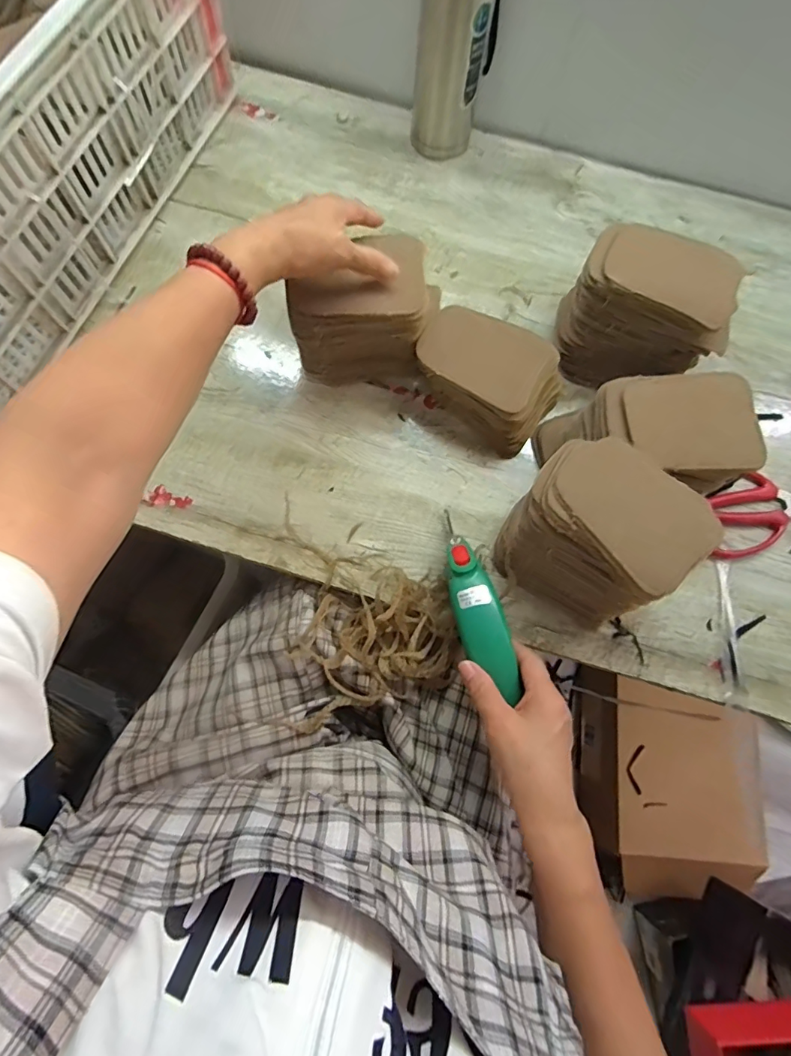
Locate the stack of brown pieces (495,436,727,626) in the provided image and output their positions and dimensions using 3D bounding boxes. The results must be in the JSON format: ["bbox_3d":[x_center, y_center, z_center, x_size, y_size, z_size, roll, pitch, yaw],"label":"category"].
[{"bbox_3d":[0.166,0.008,0.425,0.128,0.123,0.106,33,76,7],"label":"stack of brown pieces"}]

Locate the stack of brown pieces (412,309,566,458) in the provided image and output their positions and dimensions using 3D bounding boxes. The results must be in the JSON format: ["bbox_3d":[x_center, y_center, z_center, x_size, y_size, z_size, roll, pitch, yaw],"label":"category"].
[{"bbox_3d":[0.090,-0.149,0.493,0.138,0.064,0.092,37,77,8],"label":"stack of brown pieces"}]

